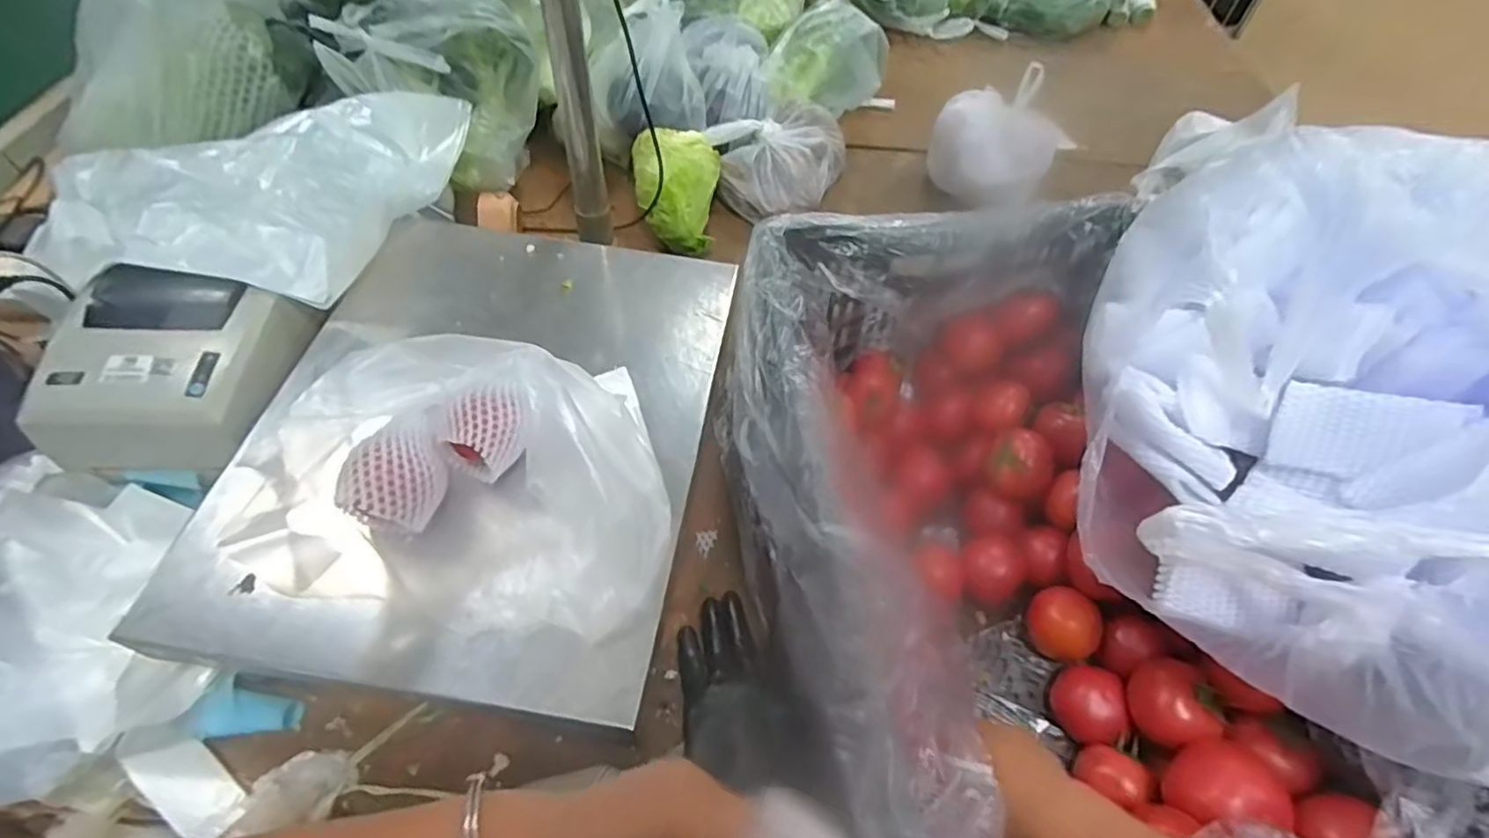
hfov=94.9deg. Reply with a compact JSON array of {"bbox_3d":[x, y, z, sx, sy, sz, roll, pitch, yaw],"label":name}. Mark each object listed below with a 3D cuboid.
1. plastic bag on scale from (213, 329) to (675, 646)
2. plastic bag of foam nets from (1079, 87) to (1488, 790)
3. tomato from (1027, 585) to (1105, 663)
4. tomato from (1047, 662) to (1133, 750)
[{"bbox_3d":[-0.189,0.047,0.502,0.250,0.130,0.176,3,55,-2],"label":"plastic bag on scale"},{"bbox_3d":[0.450,0.024,0.452,0.382,0.204,0.390,9,55,3],"label":"plastic bag of foam nets"},{"bbox_3d":[0.300,0.194,0.638,0.062,0.060,0.060,19,56,10],"label":"tomato"},{"bbox_3d":[0.305,0.253,0.604,0.054,0.052,0.068,-16,58,-14],"label":"tomato"}]

